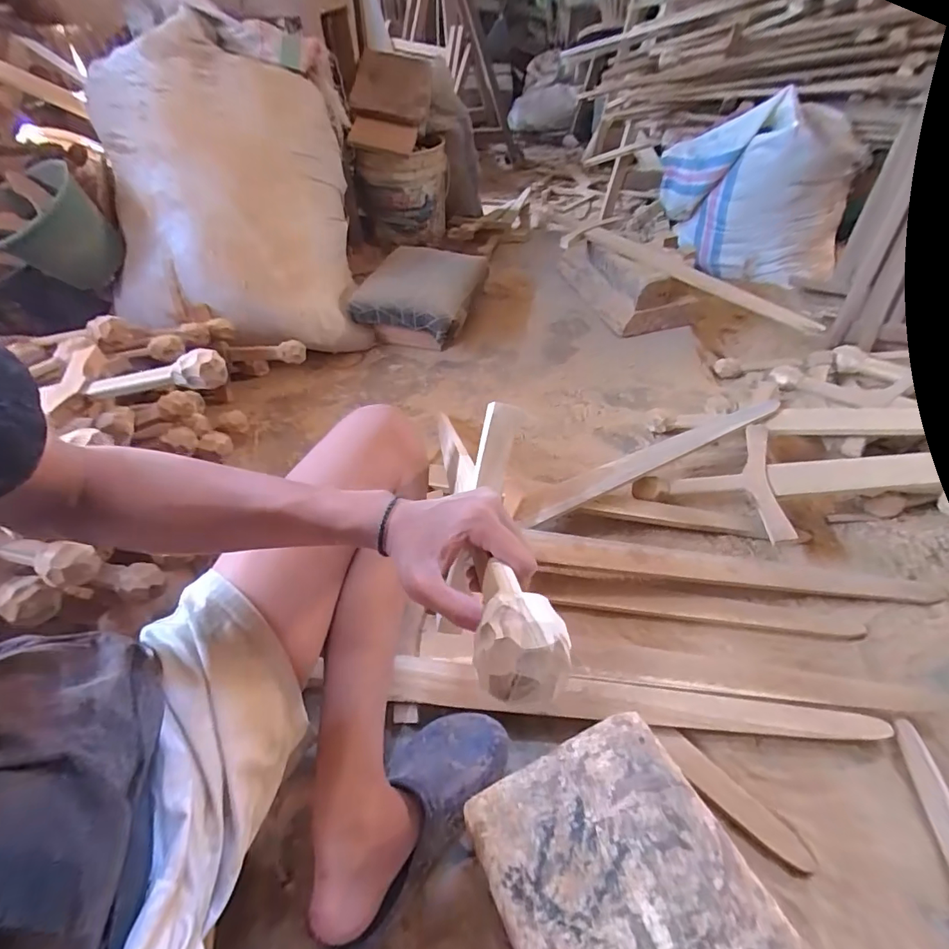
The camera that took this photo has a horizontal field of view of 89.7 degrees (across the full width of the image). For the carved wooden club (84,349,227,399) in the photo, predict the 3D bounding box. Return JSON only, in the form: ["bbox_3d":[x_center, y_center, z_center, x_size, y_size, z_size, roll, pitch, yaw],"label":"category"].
[{"bbox_3d":[-0.425,-0.137,0.645,0.172,0.047,0.039,-2,46,3],"label":"carved wooden club"}]

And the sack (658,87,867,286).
[{"bbox_3d":[0.860,-0.860,1.471,0.564,0.436,0.162,17,50,20],"label":"sack"}]

